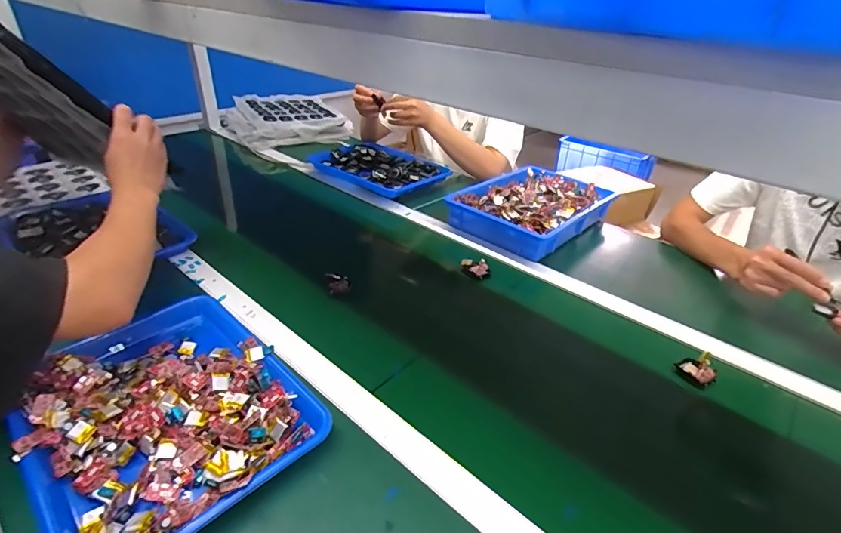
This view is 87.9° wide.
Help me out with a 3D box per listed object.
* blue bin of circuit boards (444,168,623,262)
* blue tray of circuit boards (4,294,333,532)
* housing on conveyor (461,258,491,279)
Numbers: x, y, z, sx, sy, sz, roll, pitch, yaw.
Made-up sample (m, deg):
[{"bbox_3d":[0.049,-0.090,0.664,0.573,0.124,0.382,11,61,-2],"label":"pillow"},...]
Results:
[{"bbox_3d":[0.244,-0.133,0.943,0.334,0.069,0.235,-26,42,-38],"label":"blue bin of circuit boards"},{"bbox_3d":[-0.289,0.157,0.497,0.329,0.047,0.254,29,41,35],"label":"blue tray of circuit boards"},{"bbox_3d":[0.103,0.002,0.800,0.034,0.023,0.058,-22,40,-34],"label":"housing on conveyor"}]

